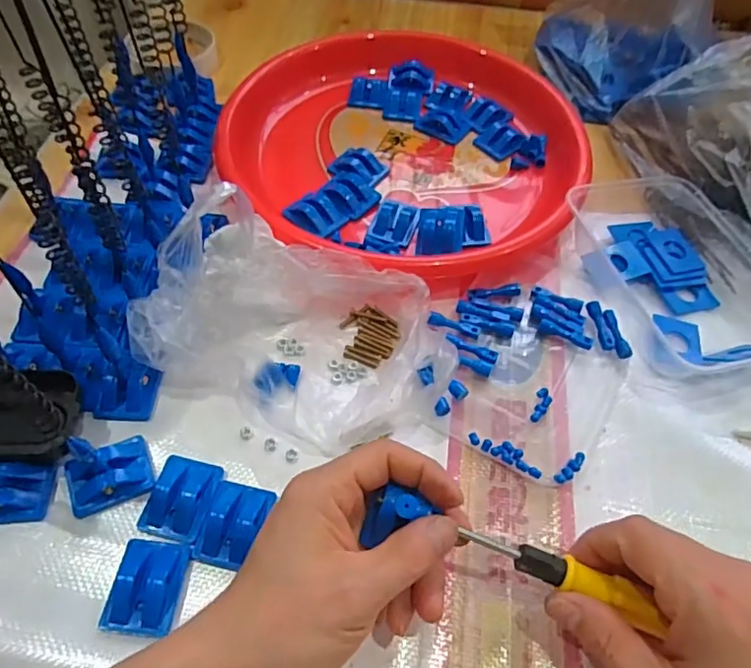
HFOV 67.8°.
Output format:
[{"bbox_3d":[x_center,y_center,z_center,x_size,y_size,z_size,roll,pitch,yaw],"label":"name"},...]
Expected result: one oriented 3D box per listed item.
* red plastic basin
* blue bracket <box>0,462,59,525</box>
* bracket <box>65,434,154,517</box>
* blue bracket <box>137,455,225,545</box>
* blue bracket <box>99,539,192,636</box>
[{"bbox_3d":[0.025,-0.183,0.492,0.298,0.040,0.321,1,55,-2],"label":"red plastic basin"},{"bbox_3d":[-0.202,0.076,0.291,0.043,0.049,0.029,-5,55,-6],"label":"blue bracket"},{"bbox_3d":[-0.150,0.069,0.300,0.046,0.050,0.033,-21,58,-16],"label":"bracket"},{"bbox_3d":[-0.108,0.090,0.311,0.034,0.013,0.045,9,55,4],"label":"blue bracket"},{"bbox_3d":[-0.116,0.127,0.283,0.034,0.010,0.043,5,55,1],"label":"blue bracket"}]

